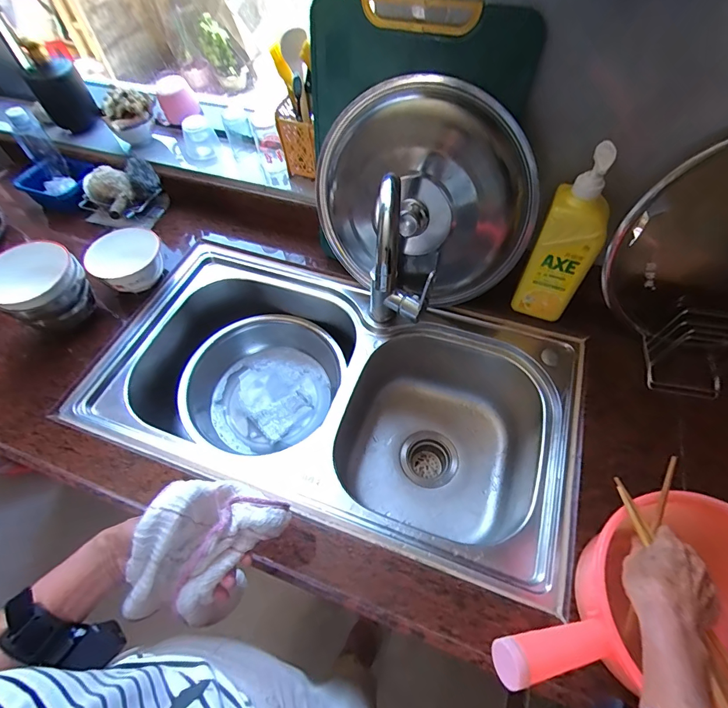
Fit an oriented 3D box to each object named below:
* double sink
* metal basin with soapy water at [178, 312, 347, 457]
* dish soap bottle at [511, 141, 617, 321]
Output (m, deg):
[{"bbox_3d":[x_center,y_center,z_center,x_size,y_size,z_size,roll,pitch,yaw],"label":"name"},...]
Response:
[{"bbox_3d":[-0.049,0.094,0.743,0.766,0.208,0.420,16,59,12],"label":"double sink"},{"bbox_3d":[-0.204,0.057,0.832,0.302,0.107,0.282,-1,57,2],"label":"metal basin with soapy water"},{"bbox_3d":[0.300,-0.151,0.602,0.084,0.294,0.050,26,62,18],"label":"dish soap bottle"}]

